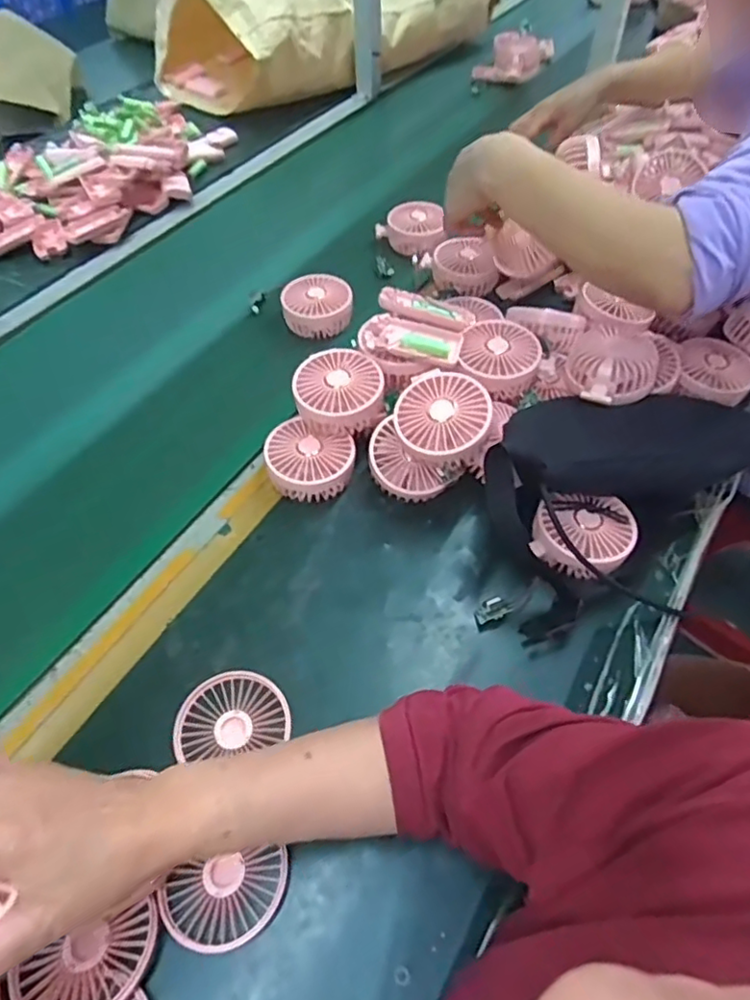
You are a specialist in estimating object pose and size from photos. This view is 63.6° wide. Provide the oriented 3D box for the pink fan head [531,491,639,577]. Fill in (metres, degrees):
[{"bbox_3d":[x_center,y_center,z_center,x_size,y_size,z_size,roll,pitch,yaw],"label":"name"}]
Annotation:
[{"bbox_3d":[0.191,0.034,0.559,0.089,0.048,0.077,22,57,17],"label":"pink fan head"}]

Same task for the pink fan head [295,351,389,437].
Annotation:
[{"bbox_3d":[-0.036,-0.105,0.603,0.089,0.048,0.083,-2,53,-1],"label":"pink fan head"}]

